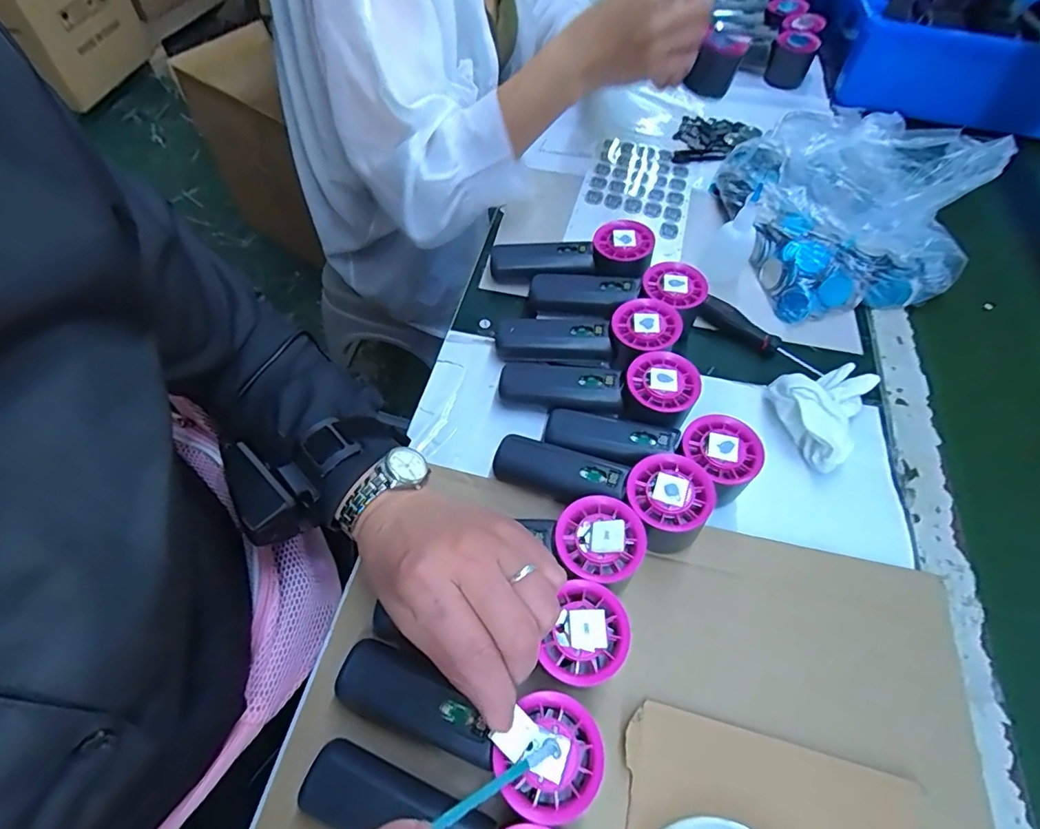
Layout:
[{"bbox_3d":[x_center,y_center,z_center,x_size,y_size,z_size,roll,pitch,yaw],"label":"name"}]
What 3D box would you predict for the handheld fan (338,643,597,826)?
[{"bbox_3d":[-0.032,0.167,0.282,0.153,0.034,0.052,13,57,19],"label":"handheld fan"}]

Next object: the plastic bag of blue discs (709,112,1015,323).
[{"bbox_3d":[0.341,-0.231,0.533,0.203,0.099,0.244,-6,58,-6],"label":"plastic bag of blue discs"}]

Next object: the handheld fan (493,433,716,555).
[{"bbox_3d":[0.055,0.052,0.370,0.153,0.057,0.057,14,58,6],"label":"handheld fan"}]

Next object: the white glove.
[{"bbox_3d":[0.255,-0.014,0.425,0.107,0.043,0.077,-39,67,-23],"label":"white glove"}]

